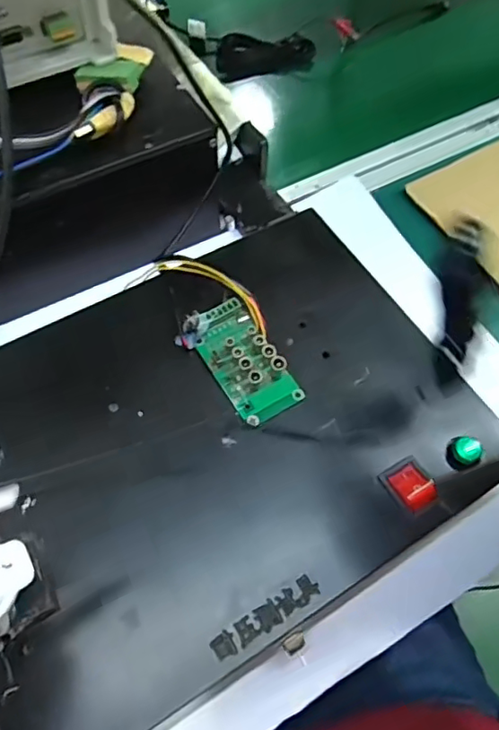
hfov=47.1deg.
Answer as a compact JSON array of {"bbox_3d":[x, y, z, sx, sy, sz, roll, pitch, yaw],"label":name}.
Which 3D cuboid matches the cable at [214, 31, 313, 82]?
[{"bbox_3d":[0.017,-0.325,0.606,0.102,0.041,0.022,-4,61,-6],"label":"cable"}]

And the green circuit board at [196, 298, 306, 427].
[{"bbox_3d":[-0.002,-0.004,0.348,0.040,0.018,0.075,-26,66,-17],"label":"green circuit board"}]

